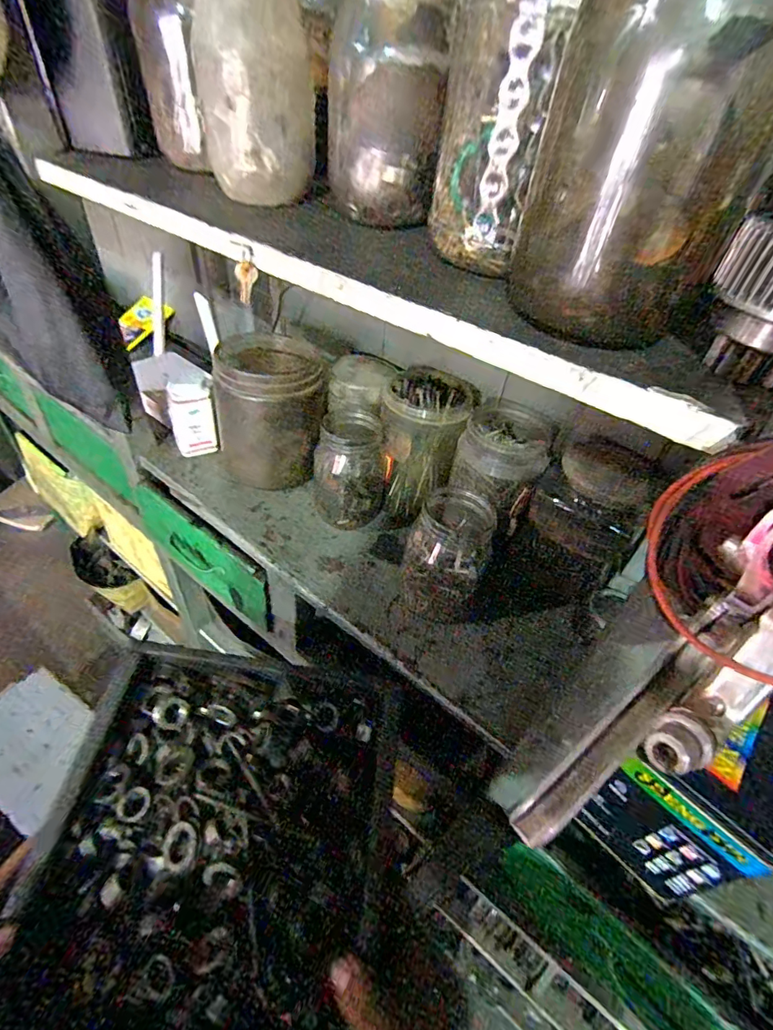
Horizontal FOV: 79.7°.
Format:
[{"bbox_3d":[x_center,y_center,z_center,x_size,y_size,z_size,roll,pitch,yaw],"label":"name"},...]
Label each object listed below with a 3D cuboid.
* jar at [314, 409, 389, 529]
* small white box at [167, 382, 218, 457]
[{"bbox_3d":[-0.042,-0.057,0.547,0.081,0.123,0.100,2,46,-5],"label":"jar"},{"bbox_3d":[-0.256,-0.124,0.612,0.051,0.093,0.031,-13,49,-19],"label":"small white box"}]

